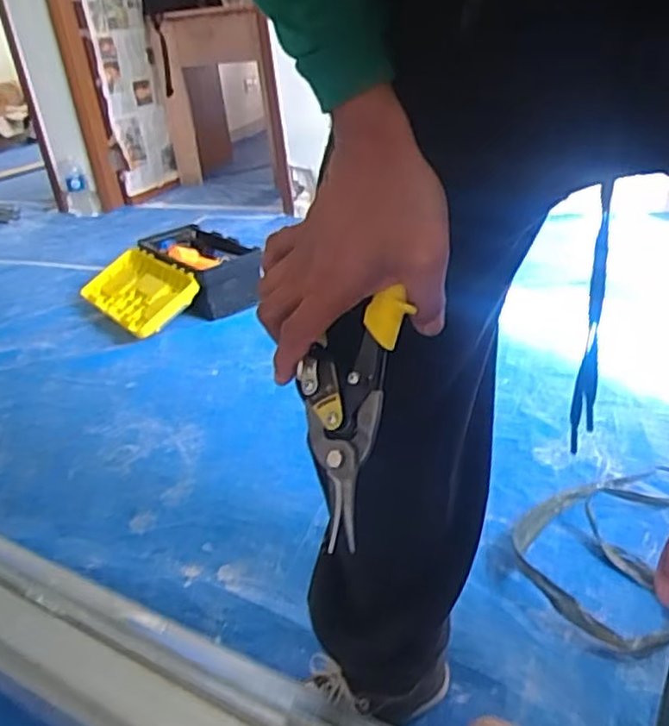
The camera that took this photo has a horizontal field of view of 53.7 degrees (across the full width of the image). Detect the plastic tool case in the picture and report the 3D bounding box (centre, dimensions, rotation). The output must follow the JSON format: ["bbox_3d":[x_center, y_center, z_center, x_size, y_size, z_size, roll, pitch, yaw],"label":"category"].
[{"bbox_3d":[-0.460,-0.256,1.873,0.417,0.146,0.446,-26,35,-31],"label":"plastic tool case"}]

